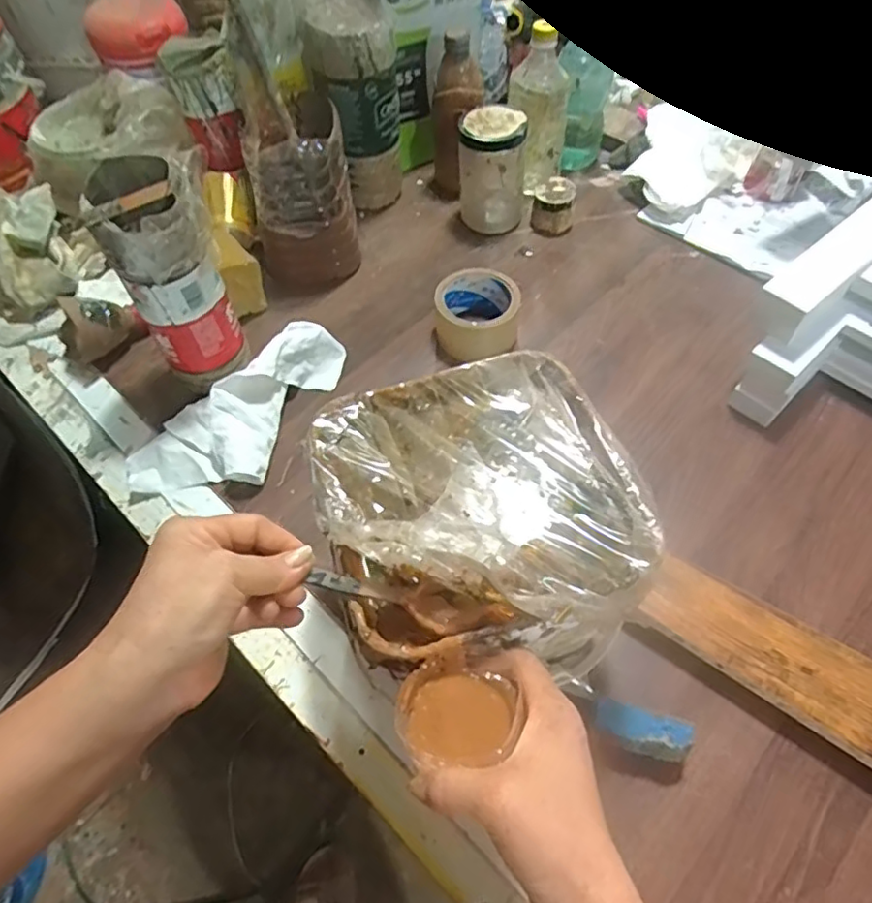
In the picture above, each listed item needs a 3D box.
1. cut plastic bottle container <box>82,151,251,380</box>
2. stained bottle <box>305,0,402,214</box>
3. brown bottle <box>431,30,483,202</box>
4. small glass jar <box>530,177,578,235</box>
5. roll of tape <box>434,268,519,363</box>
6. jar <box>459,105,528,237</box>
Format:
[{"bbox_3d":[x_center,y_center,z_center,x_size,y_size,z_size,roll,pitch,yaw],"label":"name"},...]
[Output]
[{"bbox_3d":[-0.252,-0.165,0.596,0.084,0.199,0.094,-20,59,-11],"label":"cut plastic bottle container"},{"bbox_3d":[-0.095,-0.429,0.780,0.105,0.218,0.089,-39,64,-22],"label":"stained bottle"},{"bbox_3d":[0.021,-0.428,0.800,0.061,0.188,0.074,23,60,16],"label":"brown bottle"},{"bbox_3d":[0.157,-0.324,0.811,0.053,0.054,0.052,-1,56,1],"label":"small glass jar"},{"bbox_3d":[0.045,-0.162,0.701,0.090,0.053,0.089,-1,56,1],"label":"roll of tape"},{"bbox_3d":[0.072,-0.363,0.791,0.089,0.134,0.066,15,58,11],"label":"jar"}]

